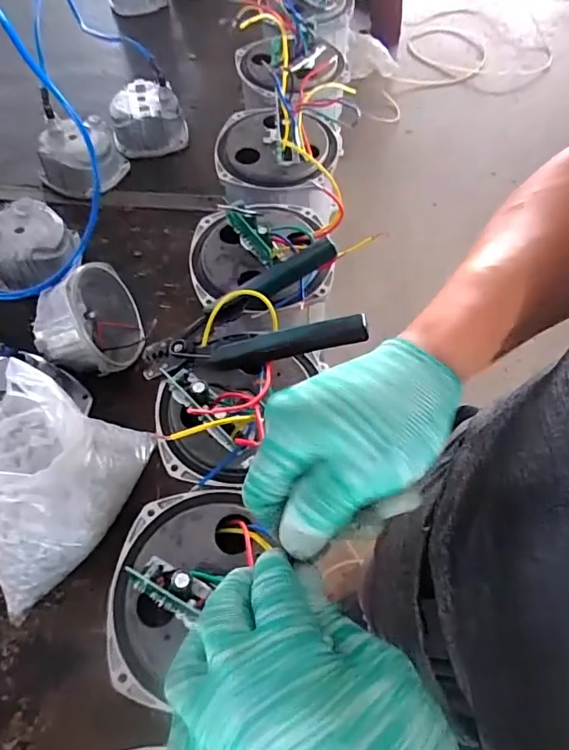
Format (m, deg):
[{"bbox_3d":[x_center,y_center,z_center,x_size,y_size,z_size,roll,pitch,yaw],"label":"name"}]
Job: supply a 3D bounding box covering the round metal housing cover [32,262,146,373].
[{"bbox_3d":[-0.248,-0.065,0.638,0.079,0.130,0.132,-17,97,18],"label":"round metal housing cover"}]

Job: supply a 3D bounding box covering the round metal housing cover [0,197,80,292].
[{"bbox_3d":[-0.367,-0.185,0.738,0.111,0.077,0.125,9,60,7],"label":"round metal housing cover"}]

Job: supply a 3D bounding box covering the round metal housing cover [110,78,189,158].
[{"bbox_3d":[-0.239,-0.453,0.889,0.117,0.084,0.118,-1,59,2],"label":"round metal housing cover"}]

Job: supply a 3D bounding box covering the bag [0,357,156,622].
[{"bbox_3d":[-0.240,0.111,0.509,0.152,0.172,0.208,-5,59,-1],"label":"bag"}]

